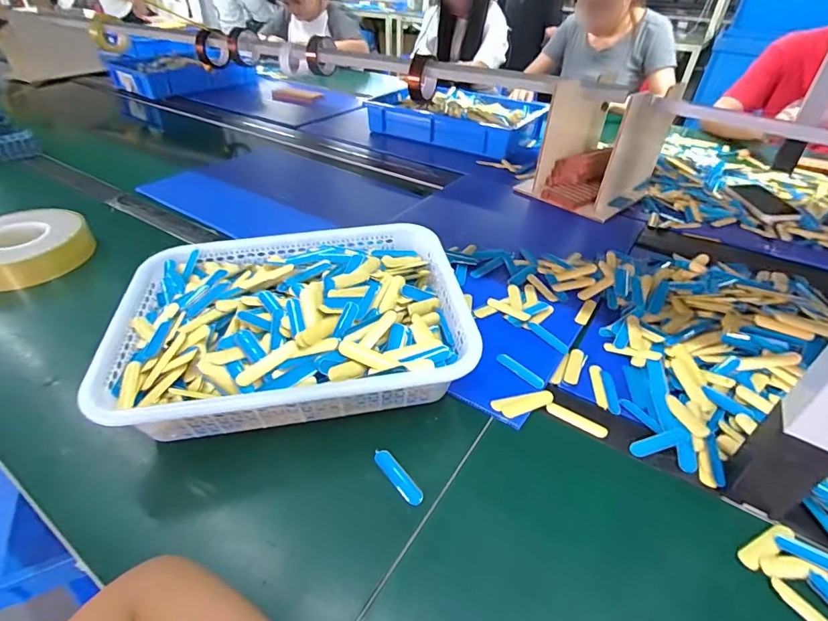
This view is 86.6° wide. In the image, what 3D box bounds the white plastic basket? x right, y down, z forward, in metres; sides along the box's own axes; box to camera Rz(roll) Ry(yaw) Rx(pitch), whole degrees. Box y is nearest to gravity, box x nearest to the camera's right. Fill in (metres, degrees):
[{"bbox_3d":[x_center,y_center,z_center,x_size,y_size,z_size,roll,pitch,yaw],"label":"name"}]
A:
[{"bbox_3d":[-0.131,0.010,0.499,0.355,0.089,0.271,-7,41,-10],"label":"white plastic basket"}]

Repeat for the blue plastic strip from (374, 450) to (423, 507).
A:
[{"bbox_3d":[-0.015,0.152,0.404,0.018,0.004,0.063,-27,48,-29],"label":"blue plastic strip"}]

